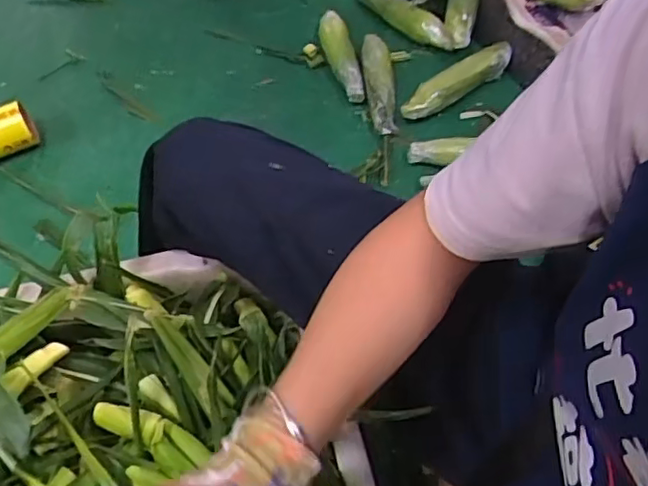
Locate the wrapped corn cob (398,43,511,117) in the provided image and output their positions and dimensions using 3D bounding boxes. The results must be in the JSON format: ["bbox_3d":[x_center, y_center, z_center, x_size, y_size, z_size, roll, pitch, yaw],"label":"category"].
[{"bbox_3d":[0.257,-0.310,1.185,0.248,0.048,0.047,-31,61,-14],"label":"wrapped corn cob"}]

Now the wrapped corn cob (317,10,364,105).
[{"bbox_3d":[0.033,-0.392,1.287,0.060,0.073,0.267,-13,58,-4],"label":"wrapped corn cob"}]

